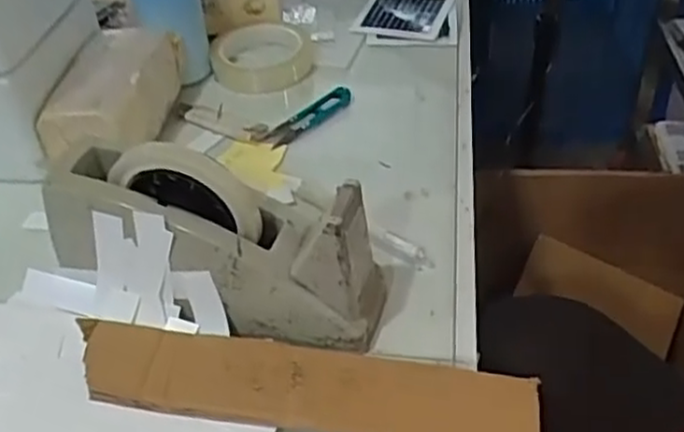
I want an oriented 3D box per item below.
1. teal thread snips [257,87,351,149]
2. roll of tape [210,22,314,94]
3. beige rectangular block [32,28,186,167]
[{"bbox_3d":[-0.034,-0.092,0.681,0.025,0.013,0.103,30,52,33],"label":"teal thread snips"},{"bbox_3d":[-0.081,-0.171,0.760,0.099,0.026,0.099,-2,41,2],"label":"roll of tape"},{"bbox_3d":[-0.203,-0.112,0.653,0.077,0.053,0.154,3,42,8],"label":"beige rectangular block"}]

